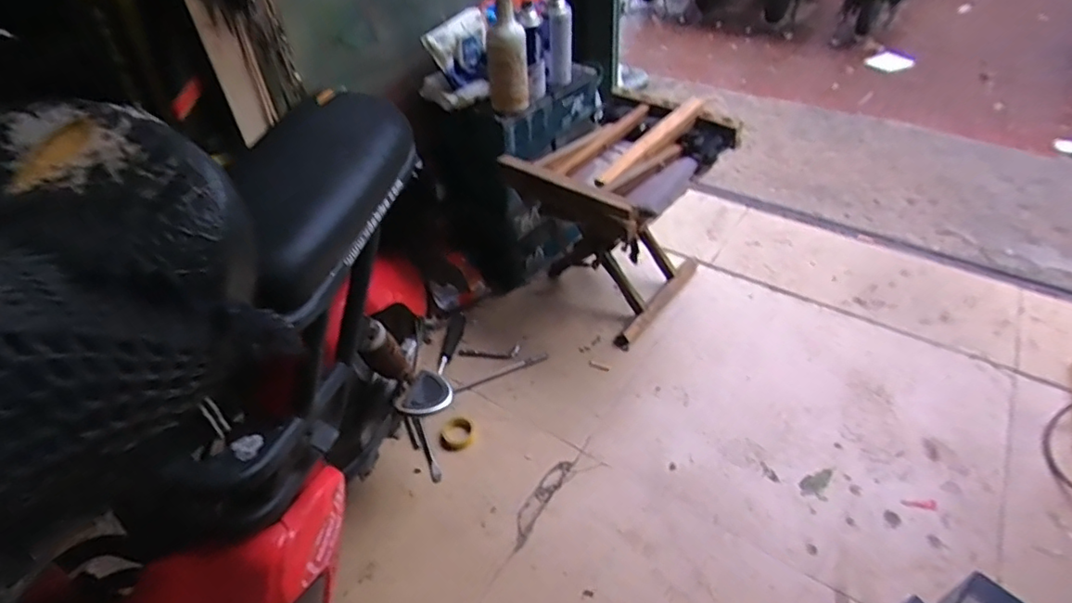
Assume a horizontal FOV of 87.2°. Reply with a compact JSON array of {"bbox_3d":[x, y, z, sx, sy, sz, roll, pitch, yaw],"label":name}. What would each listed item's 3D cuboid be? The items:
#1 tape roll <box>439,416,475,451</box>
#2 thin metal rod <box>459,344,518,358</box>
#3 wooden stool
[{"bbox_3d":[-0.135,0.224,0.966,0.056,0.017,0.058,-2,45,2],"label":"tape roll"},{"bbox_3d":[-0.092,0.101,1.110,0.120,0.005,0.030,-3,42,0],"label":"thin metal rod"},{"bbox_3d":[0.167,-0.176,1.138,0.290,0.357,0.373,31,52,29],"label":"wooden stool"}]

